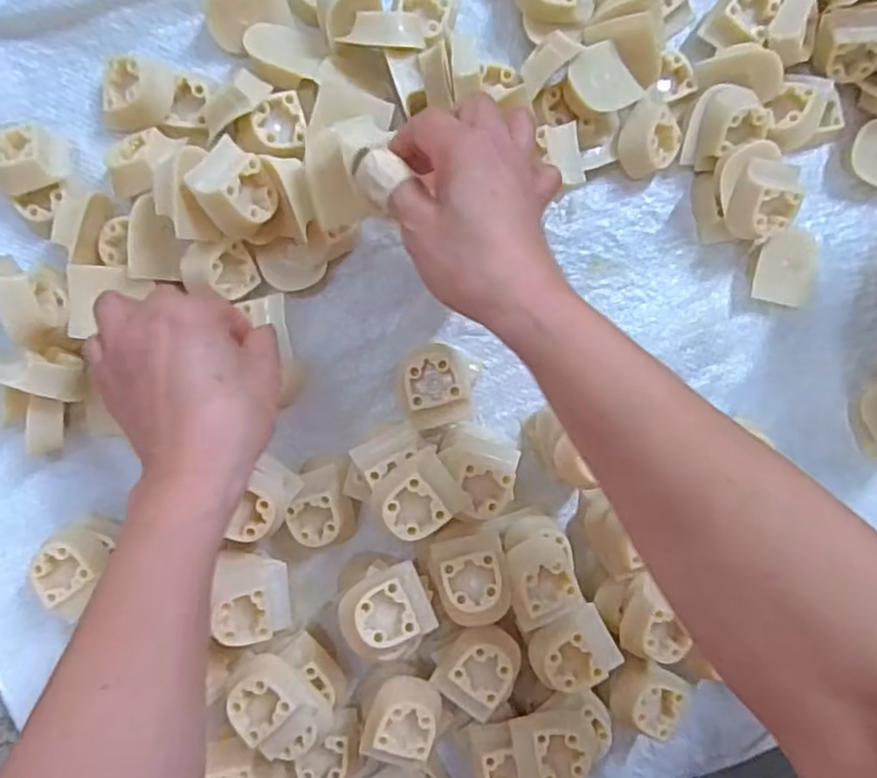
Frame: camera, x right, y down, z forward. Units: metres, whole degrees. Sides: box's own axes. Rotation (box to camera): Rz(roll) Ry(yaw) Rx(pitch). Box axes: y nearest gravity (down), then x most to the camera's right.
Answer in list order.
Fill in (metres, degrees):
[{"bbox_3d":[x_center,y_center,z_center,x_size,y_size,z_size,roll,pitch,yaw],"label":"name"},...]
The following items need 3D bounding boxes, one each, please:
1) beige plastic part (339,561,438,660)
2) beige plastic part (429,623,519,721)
[{"bbox_3d":[-0.027,0.119,0.362,0.046,0.026,0.042,-25,84,-21],"label":"beige plastic part"},{"bbox_3d":[0.023,0.154,0.379,0.035,0.019,0.045,36,89,-6],"label":"beige plastic part"}]

